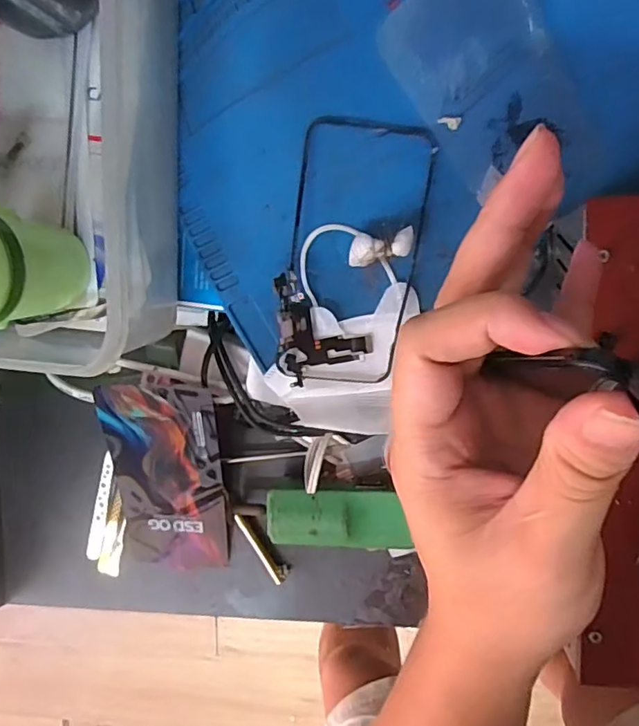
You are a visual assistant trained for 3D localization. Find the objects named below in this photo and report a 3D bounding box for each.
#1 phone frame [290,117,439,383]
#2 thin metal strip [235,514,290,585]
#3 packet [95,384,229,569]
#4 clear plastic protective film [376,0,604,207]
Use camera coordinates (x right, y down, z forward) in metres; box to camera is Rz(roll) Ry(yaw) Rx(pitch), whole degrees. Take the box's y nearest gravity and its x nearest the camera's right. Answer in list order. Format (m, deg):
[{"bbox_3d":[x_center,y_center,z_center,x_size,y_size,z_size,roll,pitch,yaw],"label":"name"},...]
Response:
[{"bbox_3d":[0.022,-0.061,0.324,0.076,0.009,0.150,4,106,-8],"label":"phone frame"},{"bbox_3d":[-0.042,0.135,0.403,0.012,0.004,0.058,-32,89,9],"label":"thin metal strip"},{"bbox_3d":[-0.107,0.081,0.387,0.076,0.026,0.153,4,117,8],"label":"packet"},{"bbox_3d":[0.099,-0.141,0.302,0.073,0.006,0.142,-36,119,15],"label":"clear plastic protective film"}]

